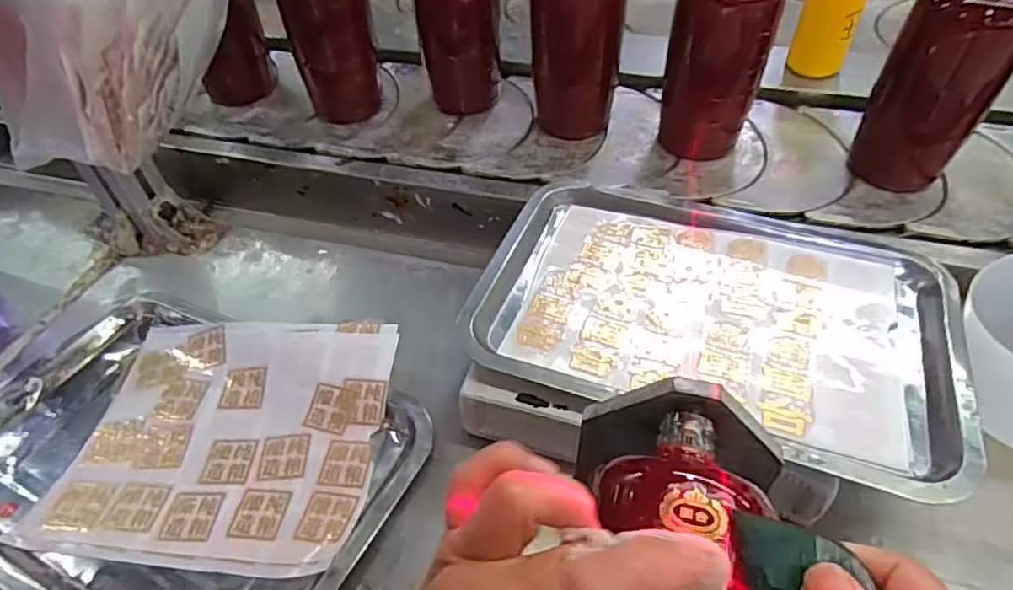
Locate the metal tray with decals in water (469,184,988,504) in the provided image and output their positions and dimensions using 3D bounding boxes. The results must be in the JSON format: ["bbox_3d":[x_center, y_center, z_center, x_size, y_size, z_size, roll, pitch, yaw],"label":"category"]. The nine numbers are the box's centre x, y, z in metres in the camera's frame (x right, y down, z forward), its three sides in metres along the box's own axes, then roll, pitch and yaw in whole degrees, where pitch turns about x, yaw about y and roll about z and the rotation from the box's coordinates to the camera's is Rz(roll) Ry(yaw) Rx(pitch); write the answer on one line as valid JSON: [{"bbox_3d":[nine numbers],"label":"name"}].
[{"bbox_3d":[0.139,0.005,0.411,0.298,0.031,0.205,16,52,16],"label":"metal tray with decals in water"}]

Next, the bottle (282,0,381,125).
[{"bbox_3d":[-0.173,-0.267,0.593,0.079,0.173,0.072,-16,51,-11],"label":"bottle"}]

